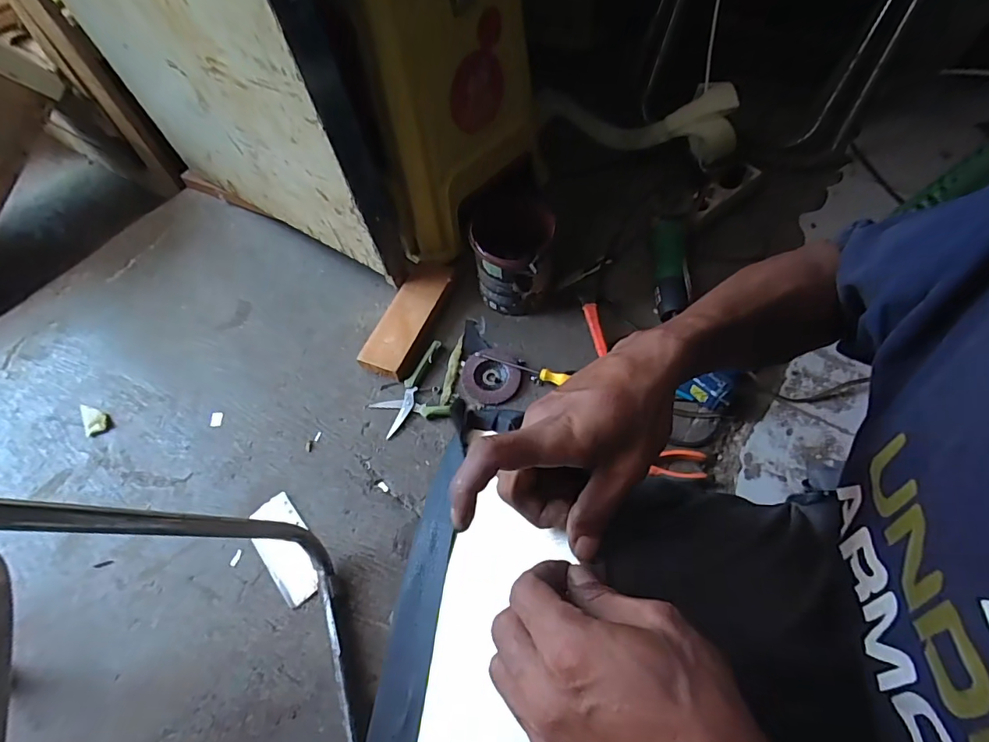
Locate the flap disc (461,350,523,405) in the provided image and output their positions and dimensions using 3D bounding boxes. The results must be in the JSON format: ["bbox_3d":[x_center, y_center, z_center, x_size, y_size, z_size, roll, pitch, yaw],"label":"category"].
[{"bbox_3d":[-0.005,0.009,0.807,0.102,0.016,0.094,-1,61,2],"label":"flap disc"}]

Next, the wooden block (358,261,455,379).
[{"bbox_3d":[-0.150,-0.102,0.857,0.092,0.052,0.247,17,63,12],"label":"wooden block"}]

